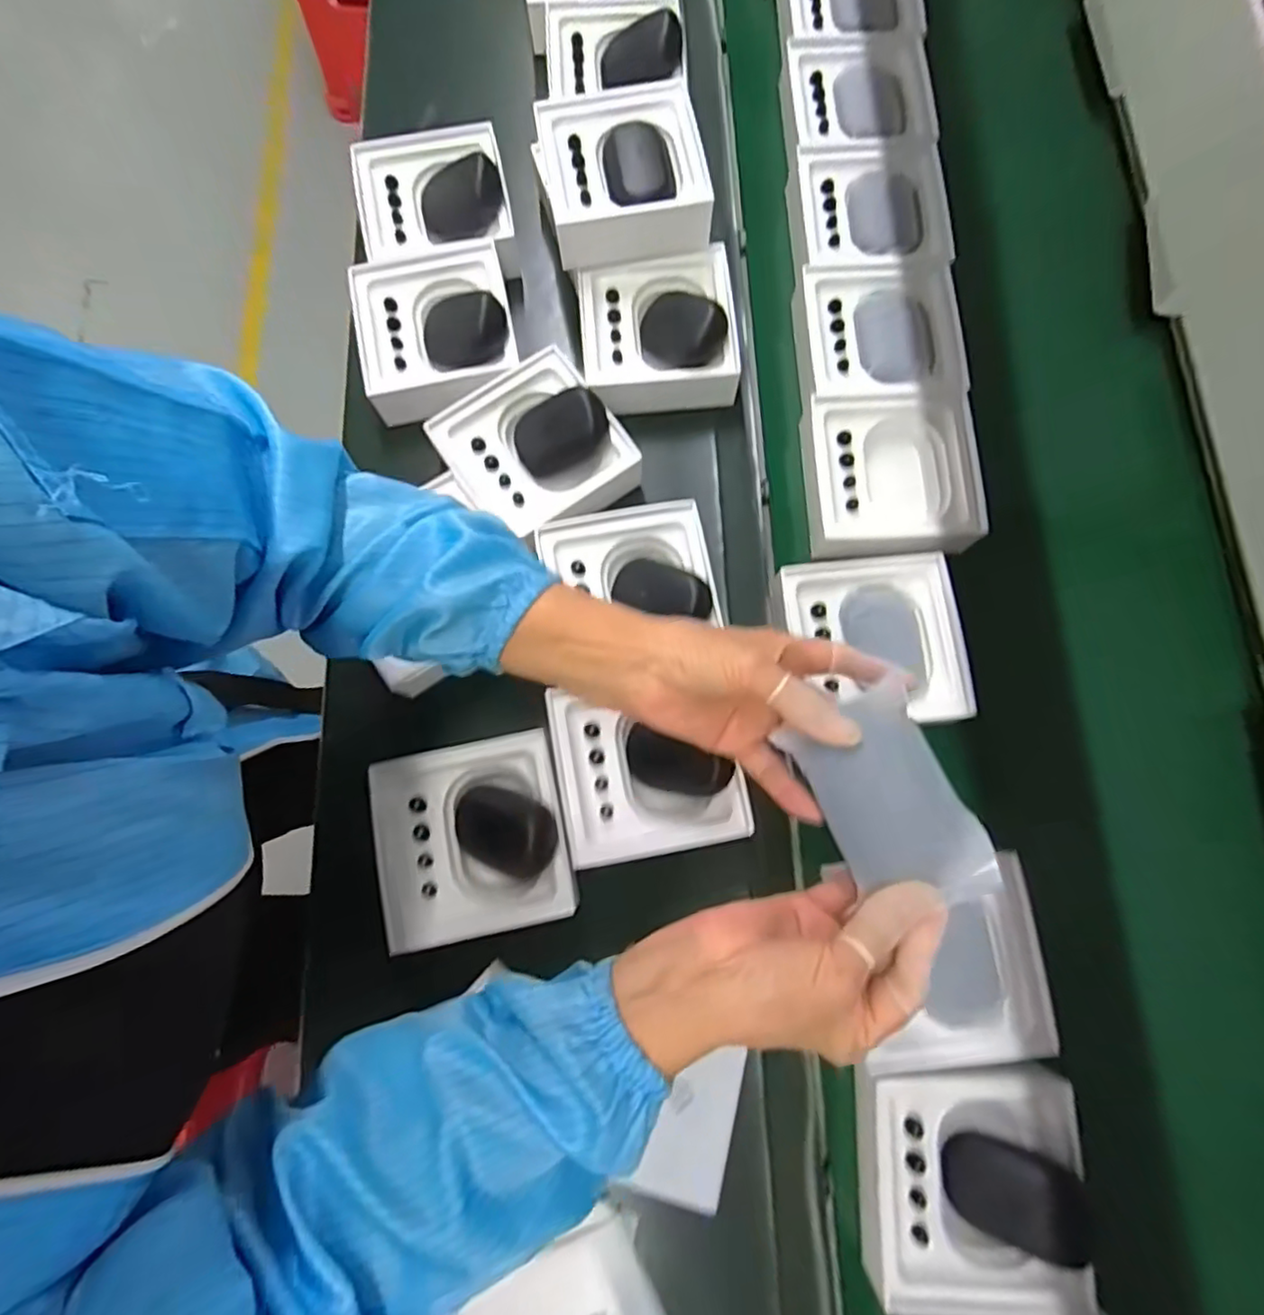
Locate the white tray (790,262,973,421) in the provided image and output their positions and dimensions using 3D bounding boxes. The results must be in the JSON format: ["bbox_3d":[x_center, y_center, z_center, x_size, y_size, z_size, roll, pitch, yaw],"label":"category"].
[{"bbox_3d":[0.227,-0.293,0.578,0.150,0.033,0.137,-1,77,0],"label":"white tray"}]

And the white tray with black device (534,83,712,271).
[{"bbox_3d":[-0.005,-0.432,0.569,0.147,0.054,0.158,-10,77,-2],"label":"white tray with black device"}]

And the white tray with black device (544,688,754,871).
[{"bbox_3d":[0.012,0.082,0.480,0.137,0.044,0.133,-10,77,-3],"label":"white tray with black device"}]

